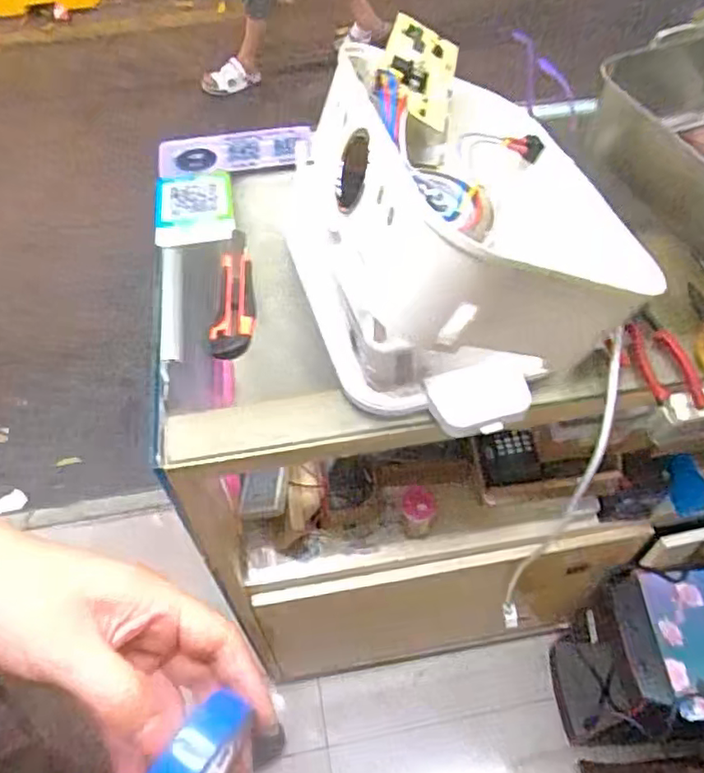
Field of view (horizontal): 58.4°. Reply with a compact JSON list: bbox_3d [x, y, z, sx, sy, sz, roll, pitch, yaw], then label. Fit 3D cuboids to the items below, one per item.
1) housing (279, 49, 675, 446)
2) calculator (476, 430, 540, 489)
[{"bbox_3d":[0.103,-0.156,0.570,0.243,0.184,0.325,5,55,6],"label":"housing"},{"bbox_3d":[0.195,0.091,0.785,0.068,0.008,0.068,-9,97,14],"label":"calculator"}]

